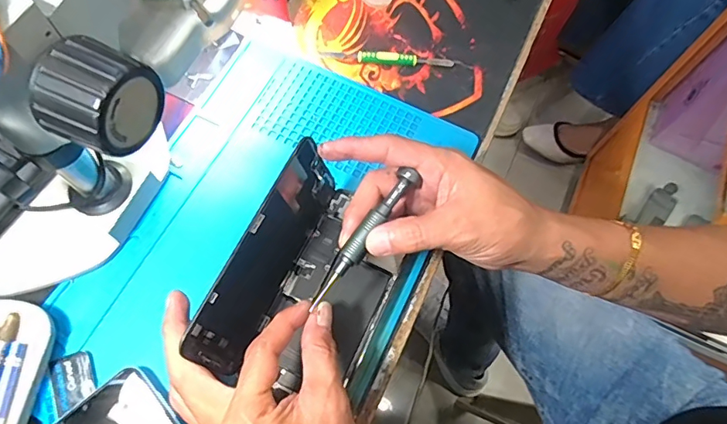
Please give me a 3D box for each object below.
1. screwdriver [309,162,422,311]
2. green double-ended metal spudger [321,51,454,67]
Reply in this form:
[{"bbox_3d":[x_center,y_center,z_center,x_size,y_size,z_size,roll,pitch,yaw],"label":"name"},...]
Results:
[{"bbox_3d":[0.002,0.015,0.317,0.013,0.011,0.098,35,82,11],"label":"screwdriver"},{"bbox_3d":[0.023,-0.141,0.450,0.117,0.007,0.012,4,67,-1],"label":"green double-ended metal spudger"}]

